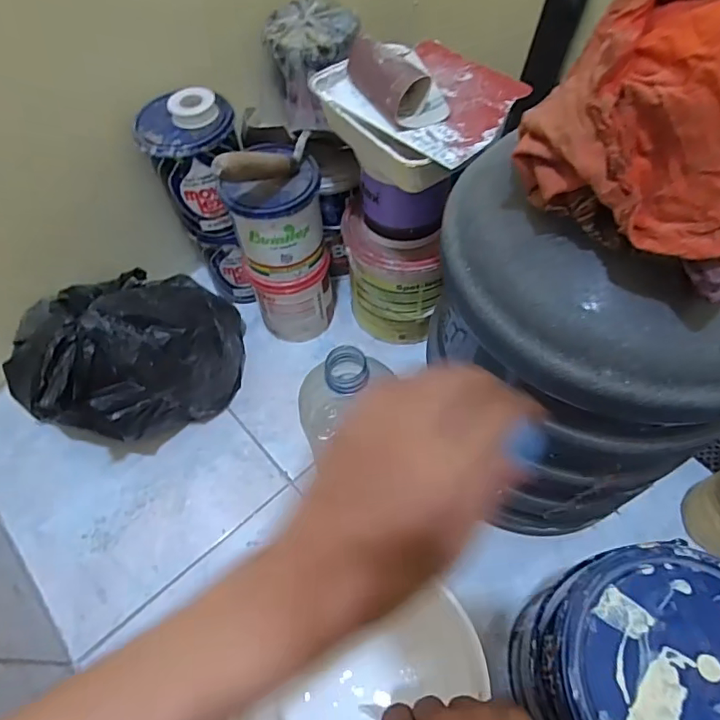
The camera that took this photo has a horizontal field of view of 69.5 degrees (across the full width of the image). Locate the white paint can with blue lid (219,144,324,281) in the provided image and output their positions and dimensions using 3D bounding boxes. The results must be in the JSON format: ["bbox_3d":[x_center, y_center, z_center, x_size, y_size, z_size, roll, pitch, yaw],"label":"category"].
[{"bbox_3d":[-0.095,-0.169,0.608,0.102,0.114,0.099,-1,59,2],"label":"white paint can with blue lid"}]

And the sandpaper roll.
[{"bbox_3d":[0.027,-0.260,0.478,0.044,0.037,0.098,-22,60,-10],"label":"sandpaper roll"}]

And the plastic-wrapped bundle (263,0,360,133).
[{"bbox_3d":[-0.052,-0.347,0.613,0.097,0.103,0.105,1,59,4],"label":"plastic-wrapped bundle"}]

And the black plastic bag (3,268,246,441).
[{"bbox_3d":[-0.265,0.009,0.615,0.257,0.206,0.147,-24,60,-12],"label":"black plastic bag"}]

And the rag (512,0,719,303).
[{"bbox_3d":[0.154,-0.121,0.251,0.135,0.114,0.090,38,67,23],"label":"rag"}]

